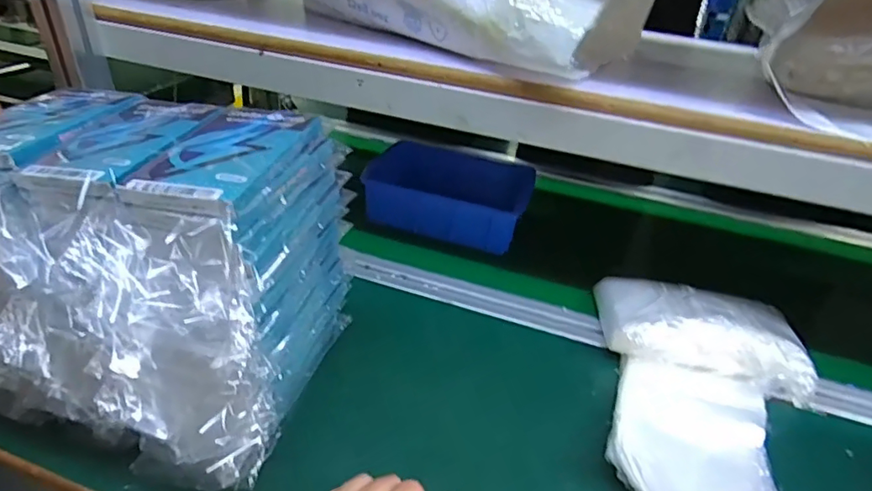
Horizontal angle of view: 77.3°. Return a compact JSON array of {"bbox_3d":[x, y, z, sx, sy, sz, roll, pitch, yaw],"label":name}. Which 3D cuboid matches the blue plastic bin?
[{"bbox_3d":[0.014,-0.066,0.691,0.204,0.065,0.126,13,34,10],"label":"blue plastic bin"}]

